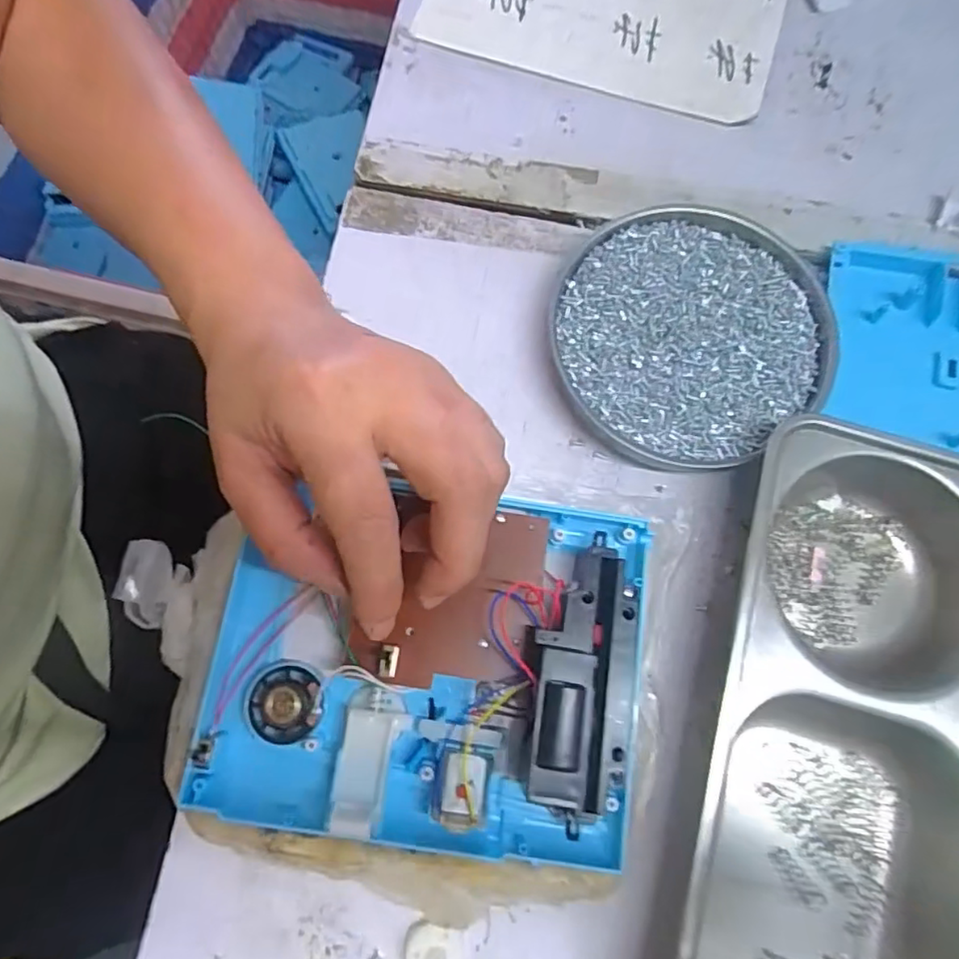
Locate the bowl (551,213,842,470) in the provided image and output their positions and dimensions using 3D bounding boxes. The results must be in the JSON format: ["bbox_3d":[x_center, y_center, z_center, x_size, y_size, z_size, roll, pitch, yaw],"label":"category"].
[{"bbox_3d":[0.102,-0.072,0.308,0.134,0.017,0.130,0,74,0],"label":"bowl"}]

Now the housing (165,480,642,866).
[{"bbox_3d":[-0.022,0.071,0.232,0.168,0.039,0.134,7,74,2],"label":"housing"}]

